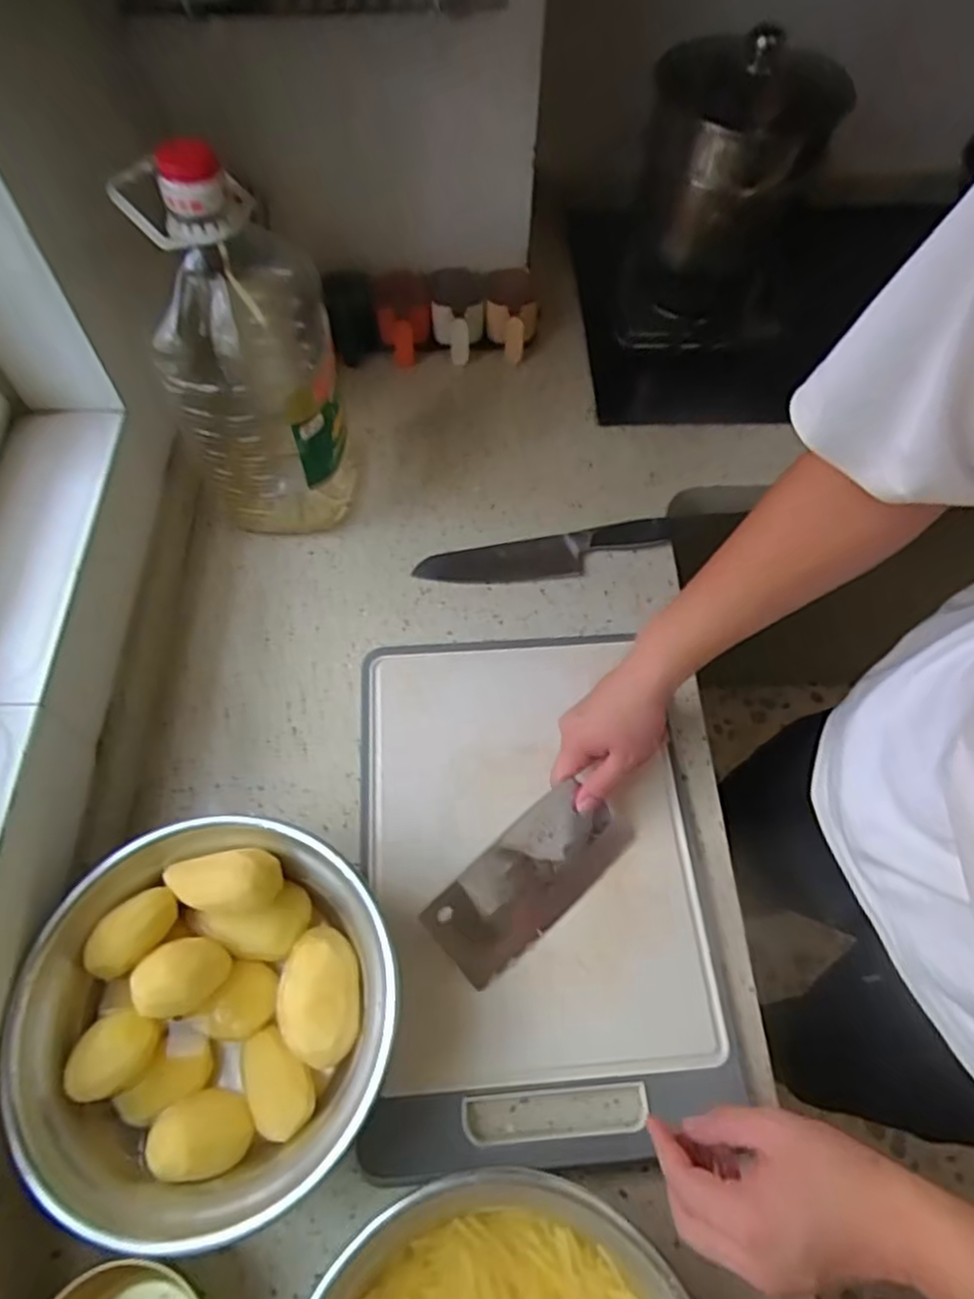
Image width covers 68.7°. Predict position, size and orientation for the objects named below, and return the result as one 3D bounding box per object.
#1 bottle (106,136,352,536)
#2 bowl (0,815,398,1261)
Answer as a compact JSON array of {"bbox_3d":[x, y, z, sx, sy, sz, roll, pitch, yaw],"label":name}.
[{"bbox_3d":[-0.209,-0.269,0.651,0.126,0.346,0.146,-1,62,-1],"label":"bottle"},{"bbox_3d":[-0.190,0.258,0.513,0.247,0.090,0.239,0,62,0],"label":"bowl"}]

